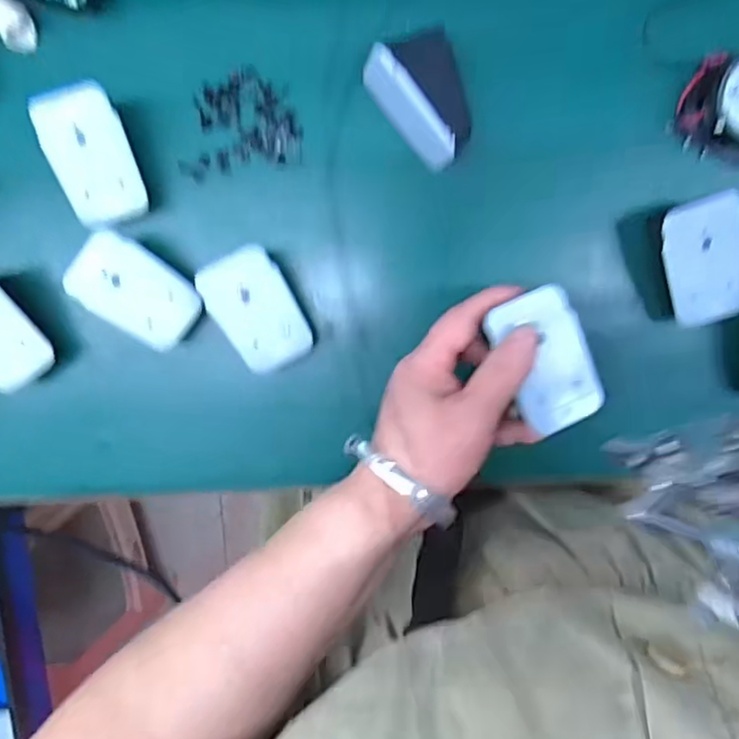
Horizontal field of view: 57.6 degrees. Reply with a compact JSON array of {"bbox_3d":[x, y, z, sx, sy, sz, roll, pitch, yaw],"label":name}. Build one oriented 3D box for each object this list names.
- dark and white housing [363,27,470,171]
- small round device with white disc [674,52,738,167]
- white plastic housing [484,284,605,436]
[{"bbox_3d":[0.033,-0.150,0.377,0.048,0.041,0.067,-31,97,6],"label":"dark and white housing"},{"bbox_3d":[0.207,-0.149,0.380,0.050,0.038,0.052,0,99,2],"label":"small round device with white disc"},{"bbox_3d":[0.091,-0.005,0.341,0.044,0.013,0.069,-24,97,5],"label":"white plastic housing"}]

